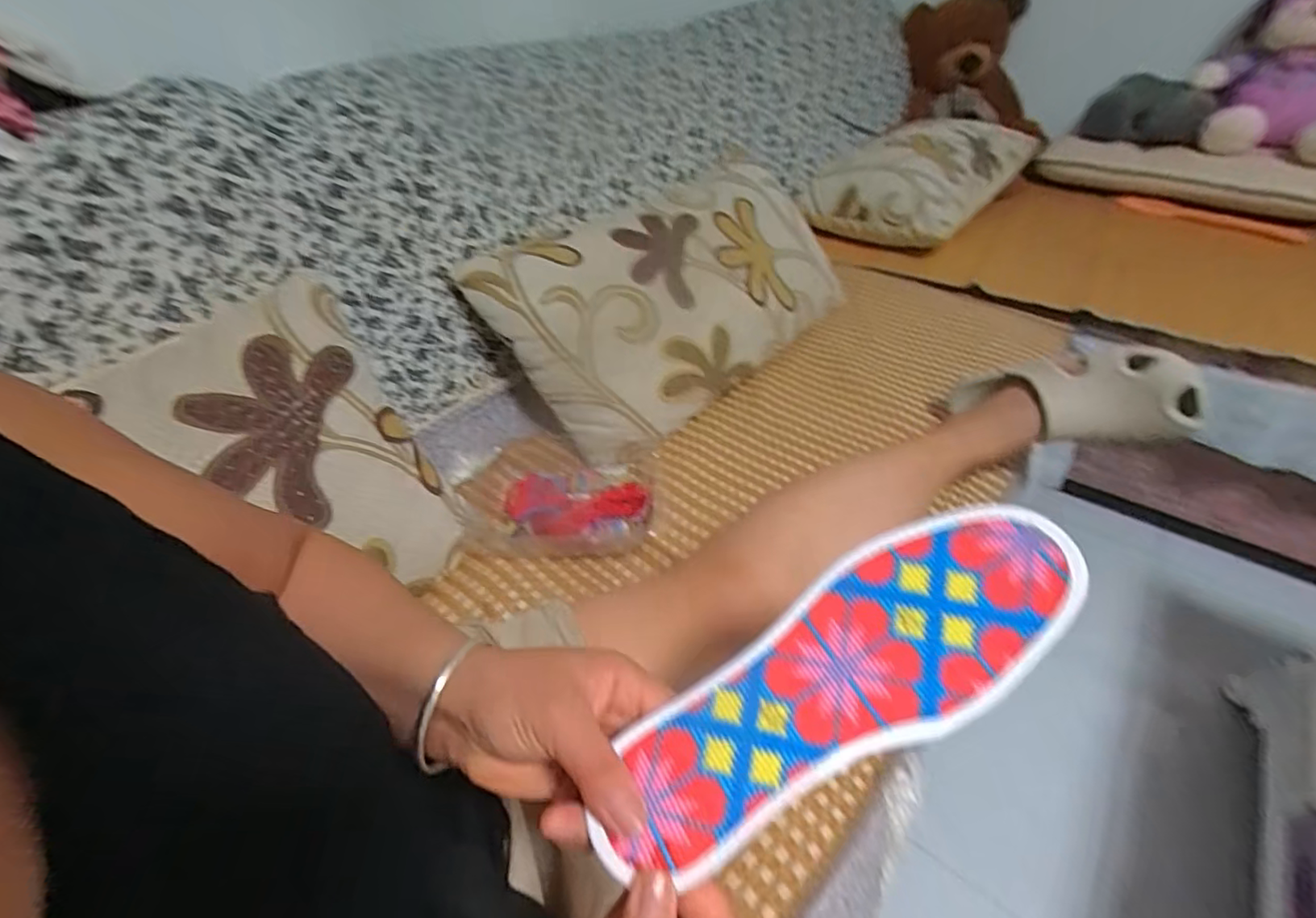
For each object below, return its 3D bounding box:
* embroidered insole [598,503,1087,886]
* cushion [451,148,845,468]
[{"bbox_3d":[0.084,0.102,0.256,0.242,0.012,0.080,-31,64,-6],"label":"embroidered insole"},{"bbox_3d":[0.045,-0.267,0.859,0.613,0.130,0.332,-38,93,-29],"label":"cushion"}]

